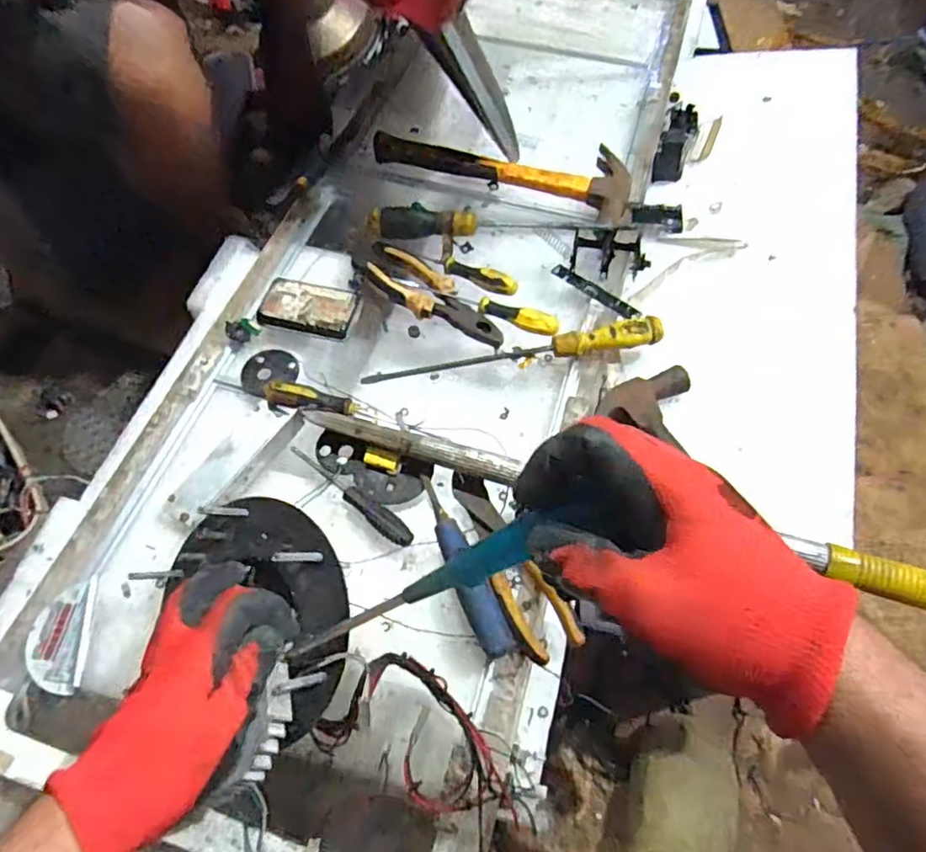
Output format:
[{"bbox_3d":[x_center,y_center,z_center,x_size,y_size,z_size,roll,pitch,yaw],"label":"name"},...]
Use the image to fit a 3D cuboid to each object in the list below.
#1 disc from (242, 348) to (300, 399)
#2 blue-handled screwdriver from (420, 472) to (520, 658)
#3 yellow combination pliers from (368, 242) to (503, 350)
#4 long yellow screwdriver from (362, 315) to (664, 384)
[{"bbox_3d":[-0.194,-0.057,0.605,0.054,0.010,0.051,-1,61,1],"label":"disc"},{"bbox_3d":[-0.004,0.111,0.490,0.027,0.033,0.155,-24,63,-12],"label":"blue-handled screwdriver"},{"bbox_3d":[-0.035,-0.136,0.634,0.181,0.023,0.052,39,68,20],"label":"yellow combination pliers"},{"bbox_3d":[0.049,-0.071,0.590,0.283,0.035,0.025,-7,61,-3],"label":"long yellow screwdriver"}]

